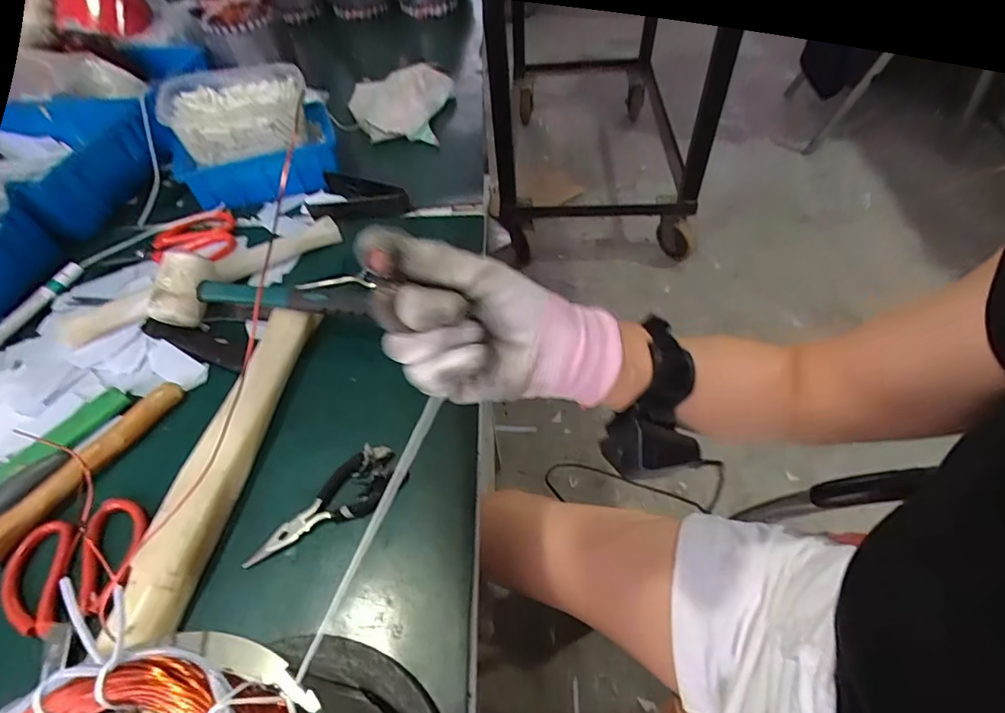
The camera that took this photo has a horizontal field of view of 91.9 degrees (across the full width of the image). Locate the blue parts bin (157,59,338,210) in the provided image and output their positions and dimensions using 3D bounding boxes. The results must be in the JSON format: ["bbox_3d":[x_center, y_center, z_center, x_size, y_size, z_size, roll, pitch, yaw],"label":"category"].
[{"bbox_3d":[-0.326,-0.286,0.630,0.193,0.113,0.175,-26,54,-15],"label":"blue parts bin"}]

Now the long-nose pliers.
[{"bbox_3d":[-0.135,0.120,0.382,0.126,0.024,0.042,-36,57,-22],"label":"long-nose pliers"}]

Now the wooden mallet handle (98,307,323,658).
[{"bbox_3d":[-0.223,0.077,0.401,0.048,0.041,0.292,5,52,9],"label":"wooden mallet handle"}]

